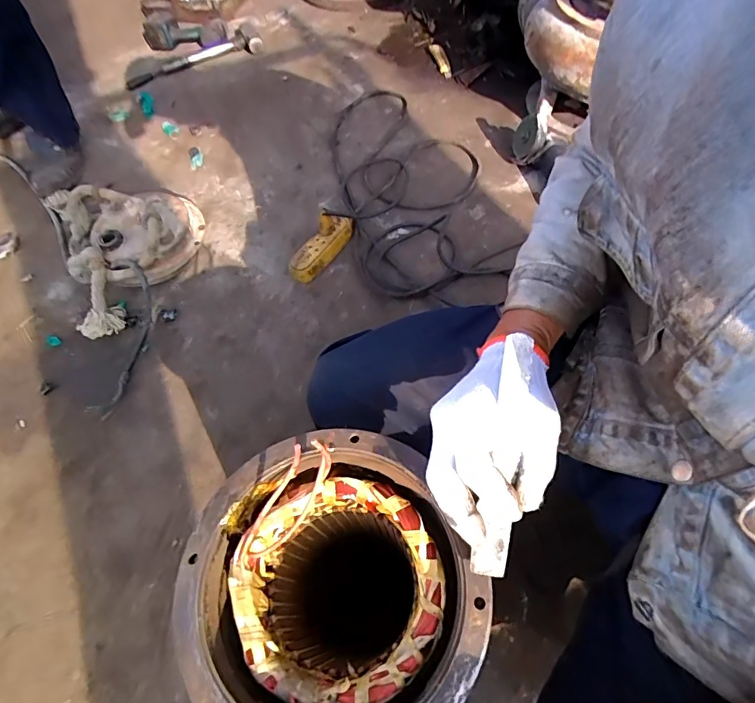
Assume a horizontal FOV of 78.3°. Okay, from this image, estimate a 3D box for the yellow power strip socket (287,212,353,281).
[{"bbox_3d":[-0.115,-0.216,0.944,0.061,0.069,0.174,33,64,22],"label":"yellow power strip socket"}]

